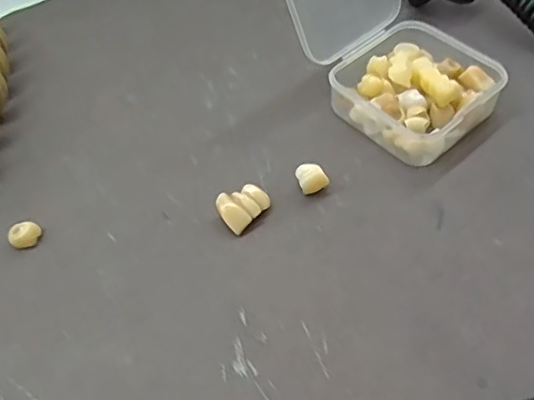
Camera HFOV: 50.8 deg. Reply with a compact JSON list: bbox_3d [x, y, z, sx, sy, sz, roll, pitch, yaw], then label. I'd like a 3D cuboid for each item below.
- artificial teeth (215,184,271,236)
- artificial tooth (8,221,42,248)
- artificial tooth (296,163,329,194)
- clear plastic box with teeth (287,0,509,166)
[{"bbox_3d":[-0.009,0.002,0.206,0.013,0.008,0.019,36,64,26],"label":"artificial teeth"},{"bbox_3d":[-0.089,0.013,0.207,0.011,0.007,0.007,-31,58,-18],"label":"artificial tooth"},{"bbox_3d":[0.017,-0.007,0.213,0.011,0.011,0.009,-22,56,-11],"label":"artificial tooth"},{"bbox_3d":[0.049,-0.070,0.223,0.059,0.061,0.088,-37,60,-21],"label":"clear plastic box with teeth"}]

